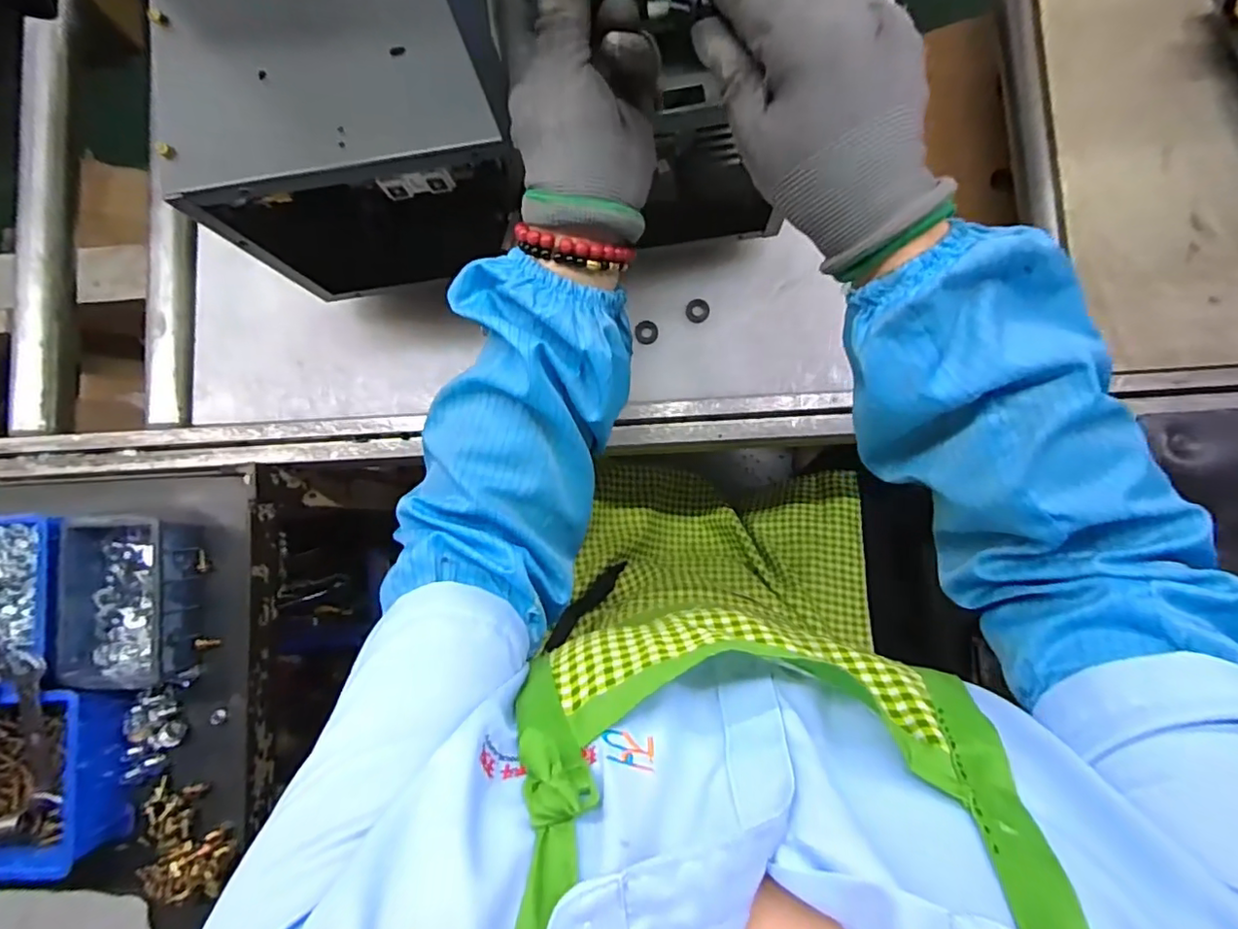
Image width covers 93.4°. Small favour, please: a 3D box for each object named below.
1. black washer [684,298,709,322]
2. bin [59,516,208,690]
[{"bbox_3d":[0.074,-0.144,0.548,0.021,0.004,0.022,3,84,4],"label":"black washer"},{"bbox_3d":[-0.440,0.122,0.531,0.098,0.055,0.142,-1,84,4],"label":"bin"}]

